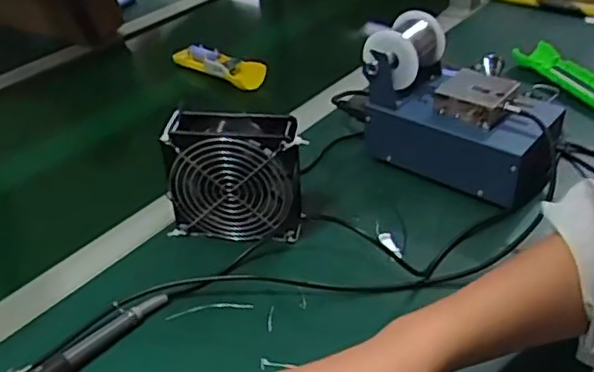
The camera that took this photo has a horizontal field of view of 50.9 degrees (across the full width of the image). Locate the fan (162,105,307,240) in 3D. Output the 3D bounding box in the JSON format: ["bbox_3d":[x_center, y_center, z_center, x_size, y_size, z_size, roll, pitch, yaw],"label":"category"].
[{"bbox_3d":[-0.058,-0.009,0.594,0.125,0.117,0.047,3,37,5],"label":"fan"}]

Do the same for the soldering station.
[{"bbox_3d":[0.179,-0.084,0.671,0.202,0.142,0.110,26,45,35],"label":"soldering station"}]

